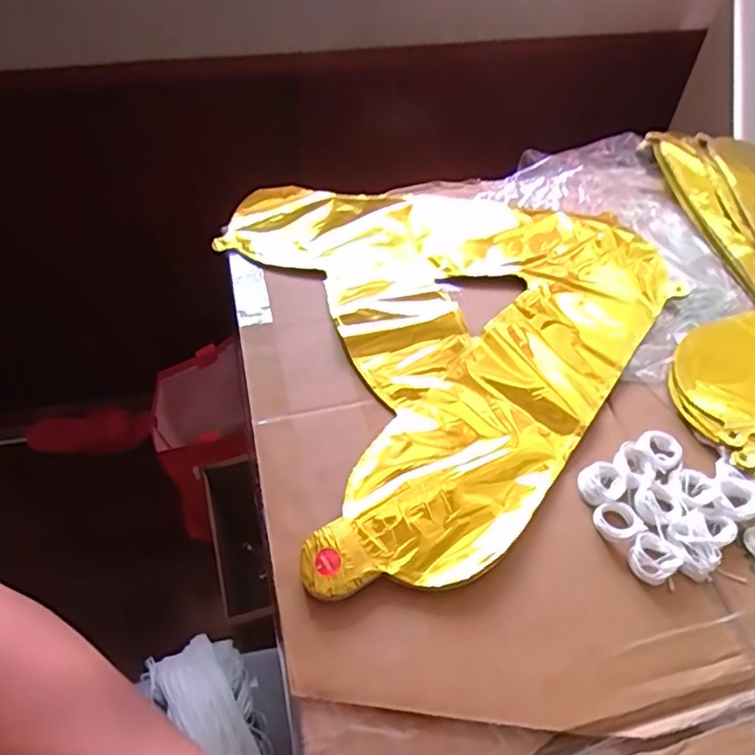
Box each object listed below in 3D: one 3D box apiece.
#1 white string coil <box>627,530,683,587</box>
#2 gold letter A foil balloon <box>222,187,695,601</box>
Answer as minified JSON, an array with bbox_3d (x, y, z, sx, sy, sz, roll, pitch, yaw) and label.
[{"bbox_3d":[0.163,0.106,0.364,0.029,0.013,0.025,-37,61,-26],"label":"white string coil"},{"bbox_3d":[0.075,-0.052,0.485,0.336,0.015,0.375,-15,53,-12],"label":"gold letter A foil balloon"}]

